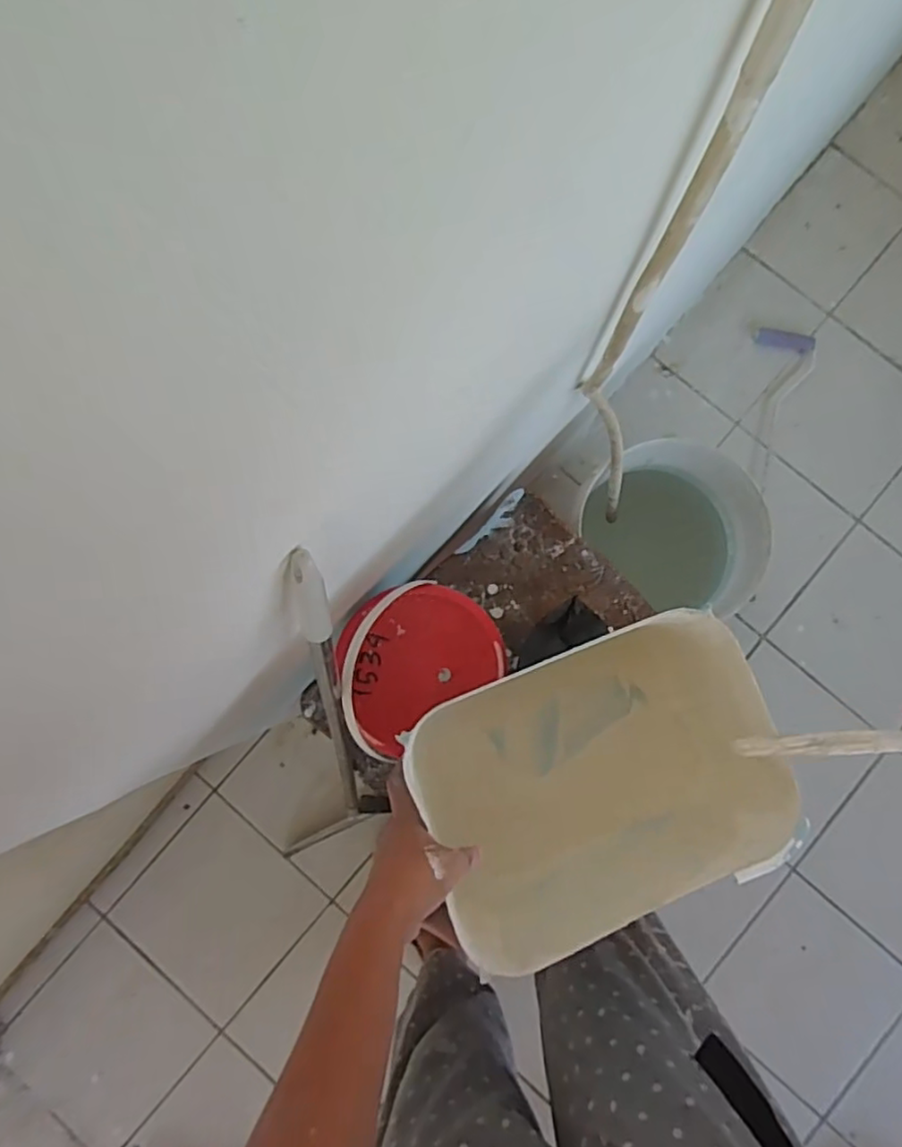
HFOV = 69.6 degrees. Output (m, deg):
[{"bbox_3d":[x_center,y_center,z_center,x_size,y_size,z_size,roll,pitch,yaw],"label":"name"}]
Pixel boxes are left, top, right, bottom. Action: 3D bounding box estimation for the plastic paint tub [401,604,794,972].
[{"bbox_3d":[0.138,0.196,0.606,0.313,0.153,0.224,-25,85,-2],"label":"plastic paint tub"}]

